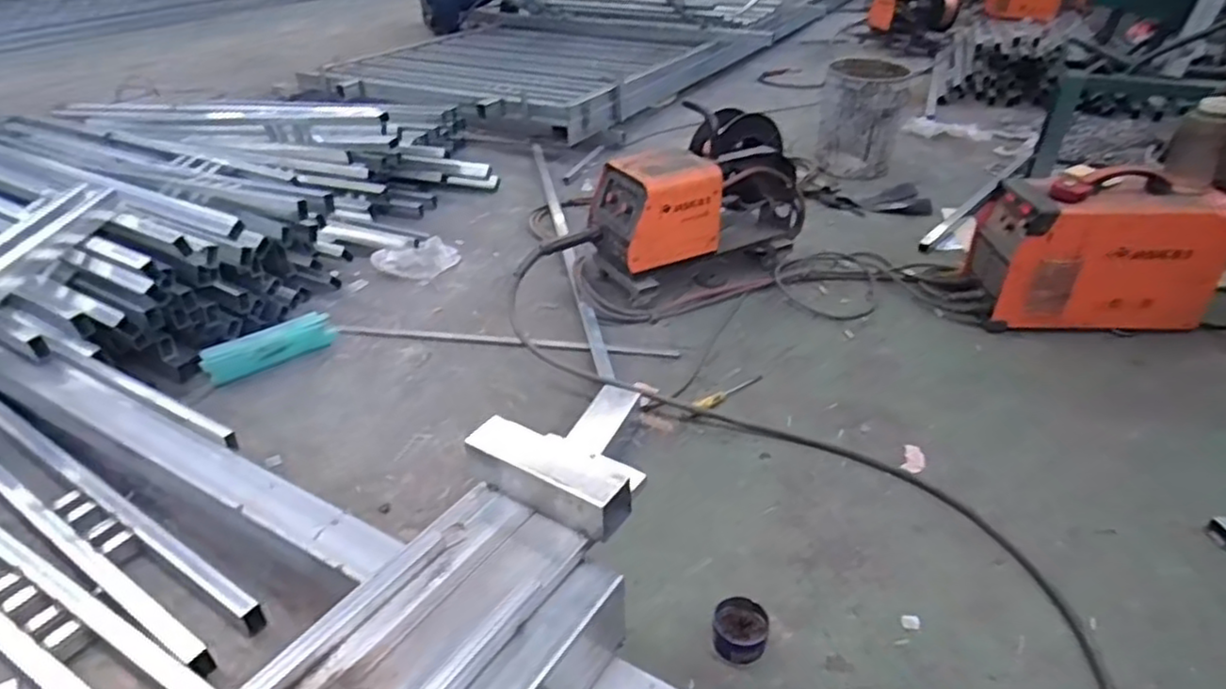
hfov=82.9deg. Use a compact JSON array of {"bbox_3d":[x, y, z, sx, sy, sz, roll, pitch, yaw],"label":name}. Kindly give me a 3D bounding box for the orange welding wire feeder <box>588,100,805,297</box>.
[{"bbox_3d":[0.200,-0.352,1.709,0.512,0.378,0.227,-16,36,-21],"label":"orange welding wire feeder"}]

